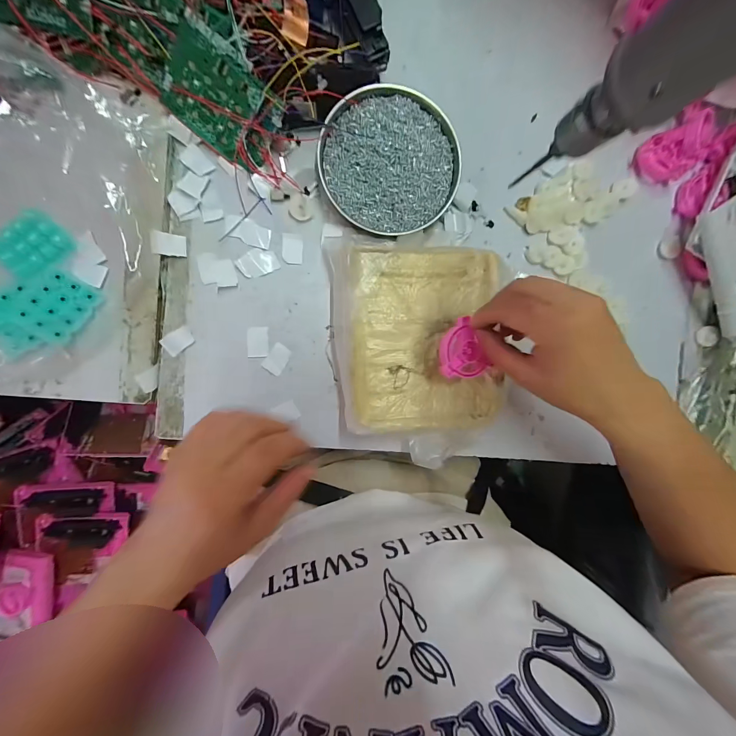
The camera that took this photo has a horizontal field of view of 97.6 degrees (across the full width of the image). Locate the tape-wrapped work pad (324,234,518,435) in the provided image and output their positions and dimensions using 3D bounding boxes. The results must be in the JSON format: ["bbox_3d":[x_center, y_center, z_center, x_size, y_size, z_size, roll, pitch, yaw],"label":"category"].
[{"bbox_3d":[0.052,-0.034,0.322,0.162,0.033,0.189,-6,94,-6],"label":"tape-wrapped work pad"}]

